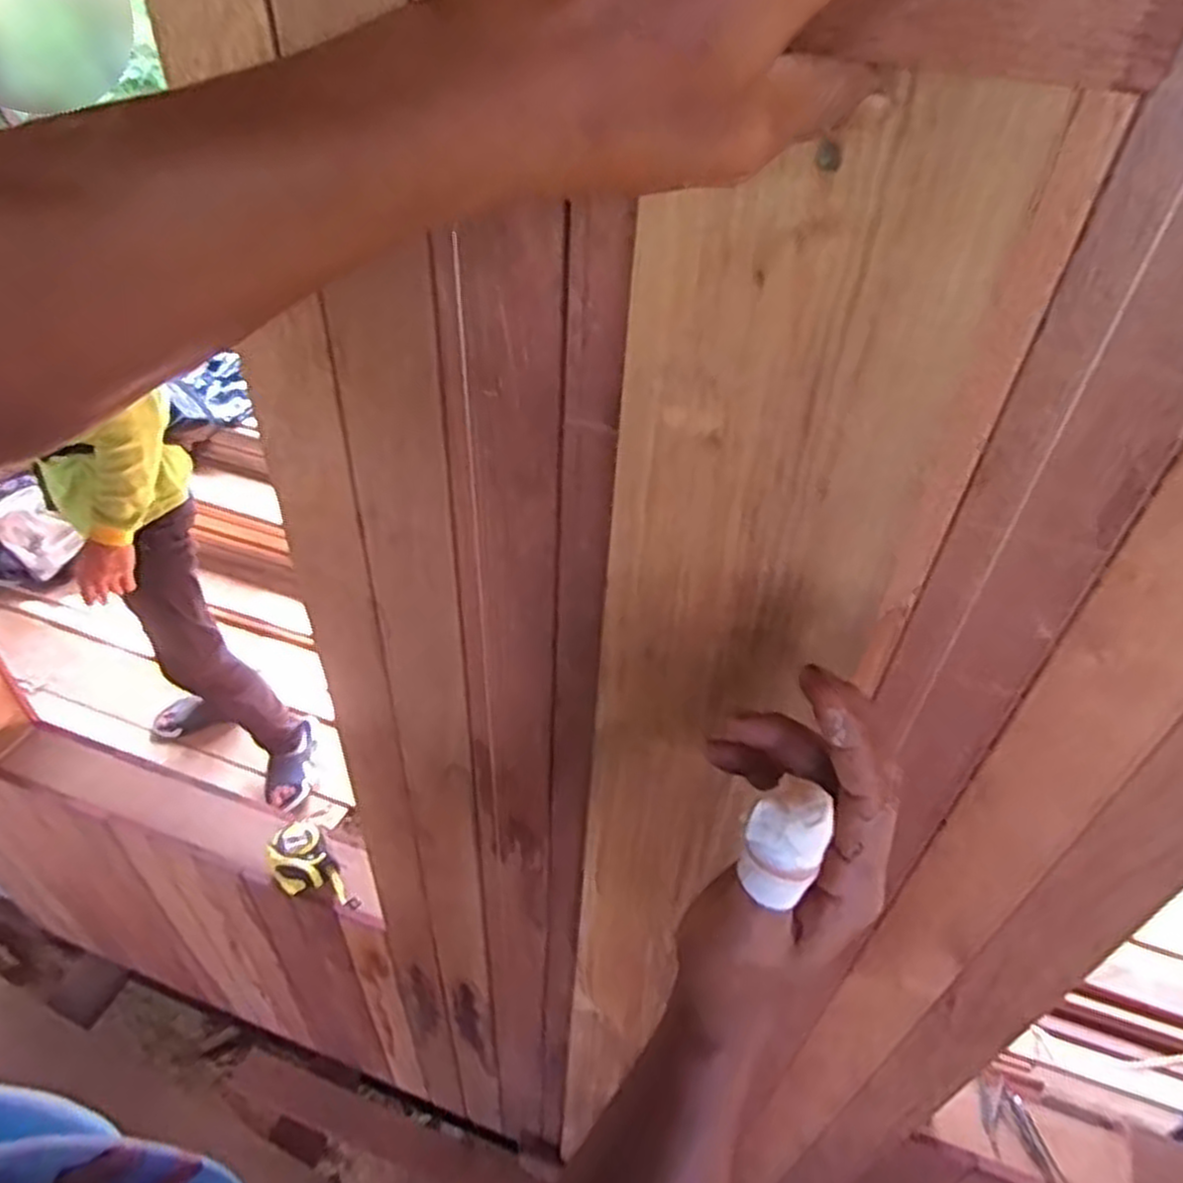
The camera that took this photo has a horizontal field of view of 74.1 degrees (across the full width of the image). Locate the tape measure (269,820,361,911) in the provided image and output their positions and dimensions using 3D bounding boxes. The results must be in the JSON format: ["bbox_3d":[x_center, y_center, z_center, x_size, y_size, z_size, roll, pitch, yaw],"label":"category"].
[{"bbox_3d":[-0.330,0.329,0.918,0.069,0.042,0.130,-30,51,-32],"label":"tape measure"}]

